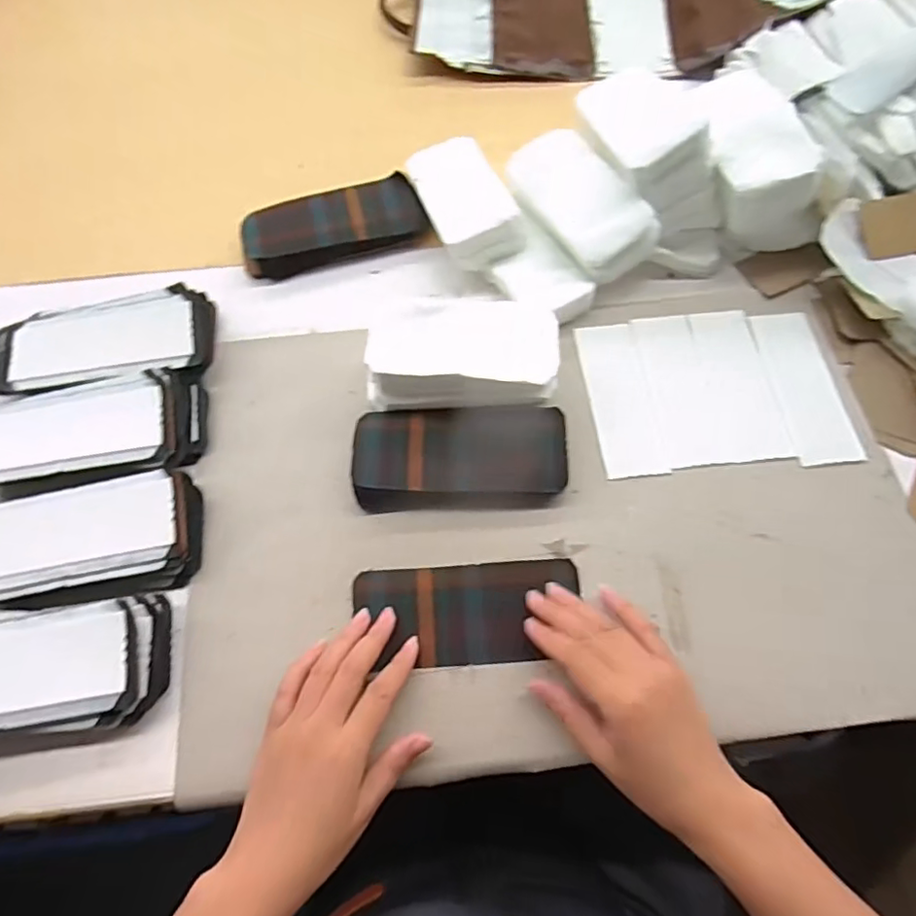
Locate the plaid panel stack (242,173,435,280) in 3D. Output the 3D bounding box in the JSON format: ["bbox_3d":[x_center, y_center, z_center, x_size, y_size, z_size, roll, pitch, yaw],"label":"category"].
[{"bbox_3d":[-0.123,-0.231,0.569,0.175,0.024,0.076,-17,68,-6],"label":"plaid panel stack"}]

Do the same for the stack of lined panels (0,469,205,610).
[{"bbox_3d":[-0.281,0.060,0.435,0.165,0.025,0.091,-4,67,-1],"label":"stack of lined panels"}]

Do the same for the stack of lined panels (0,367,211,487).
[{"bbox_3d":[-0.304,-0.021,0.472,0.184,0.024,0.083,-10,67,-3],"label":"stack of lined panels"}]

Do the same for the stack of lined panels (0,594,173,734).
[{"bbox_3d":[-0.291,0.143,0.395,0.178,0.032,0.084,-5,67,-1],"label":"stack of lined panels"}]

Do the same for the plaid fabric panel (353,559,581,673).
[{"bbox_3d":[0.007,0.112,0.421,0.160,0.011,0.070,-3,67,0],"label":"plaid fabric panel"}]

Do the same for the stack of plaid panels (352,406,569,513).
[{"bbox_3d":[0.002,-0.003,0.463,0.165,0.020,0.080,-5,67,-1],"label":"stack of plaid panels"}]

